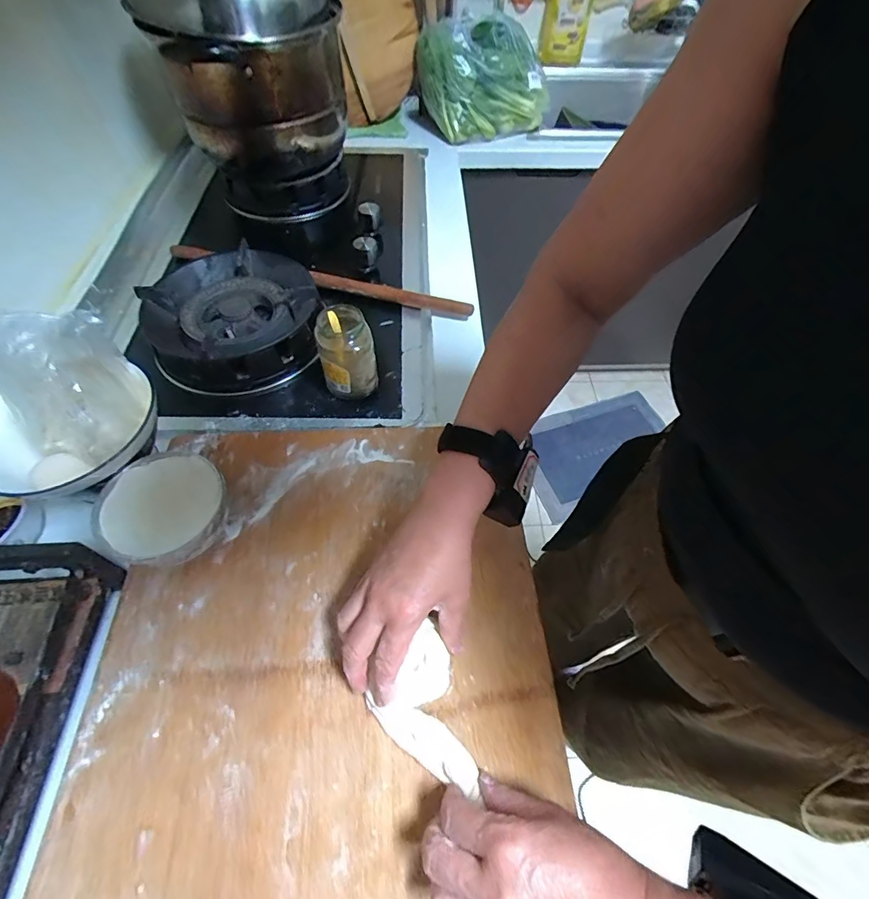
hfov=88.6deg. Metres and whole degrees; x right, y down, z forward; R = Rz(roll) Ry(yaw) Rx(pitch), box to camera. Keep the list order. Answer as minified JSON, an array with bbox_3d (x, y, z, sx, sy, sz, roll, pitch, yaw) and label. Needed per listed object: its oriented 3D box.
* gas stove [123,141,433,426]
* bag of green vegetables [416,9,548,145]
[{"bbox_3d":[-0.215,-0.320,0.747,0.411,0.118,0.691,1,56,-1],"label":"gas stove"},{"bbox_3d":[0.114,-0.861,1.044,0.269,0.195,0.182,-21,59,-14],"label":"bag of green vegetables"}]

